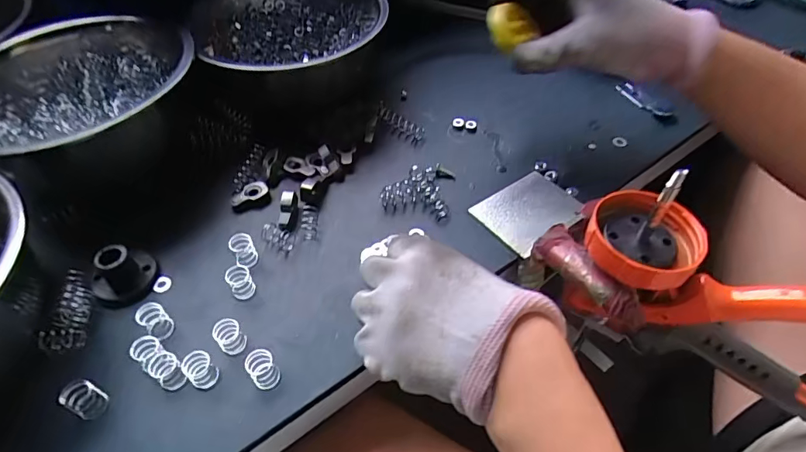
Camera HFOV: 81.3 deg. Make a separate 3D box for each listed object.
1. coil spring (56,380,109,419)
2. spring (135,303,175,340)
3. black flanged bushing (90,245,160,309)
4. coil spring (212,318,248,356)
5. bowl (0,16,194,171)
[{"bbox_3d":[-0.180,0.097,0.265,0.014,0.027,0.017,9,52,20],"label":"coil spring"},{"bbox_3d":[-0.156,0.060,0.297,0.020,0.018,0.015,29,56,21],"label":"spring"},{"bbox_3d":[-0.187,0.032,0.312,0.035,0.020,0.040,35,59,25],"label":"black flanged bushing"},{"bbox_3d":[-0.107,0.069,0.290,0.015,0.022,0.017,-34,59,-25],"label":"coil spring"},{"bbox_3d":[-0.250,-0.101,0.366,0.139,0.057,0.167,14,52,10],"label":"bowl"}]

